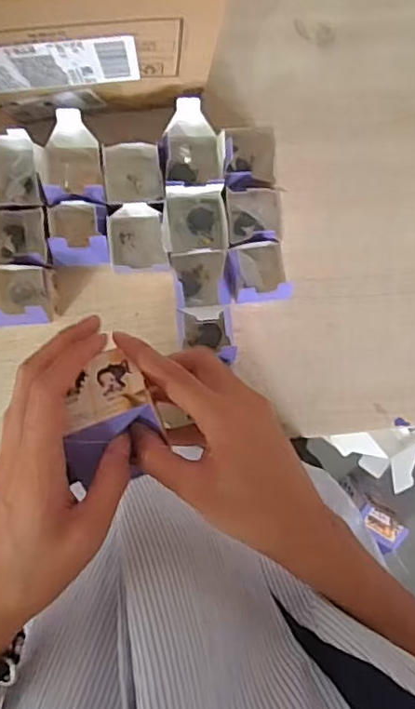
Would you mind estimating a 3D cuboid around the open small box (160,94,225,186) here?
[{"bbox_3d":[-0.015,-0.217,0.636,0.067,0.089,0.084,2,95,-4],"label":"open small box"}]

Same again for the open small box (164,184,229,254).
[{"bbox_3d":[-0.011,-0.146,0.645,0.070,0.067,0.064,-3,96,-4],"label":"open small box"}]

